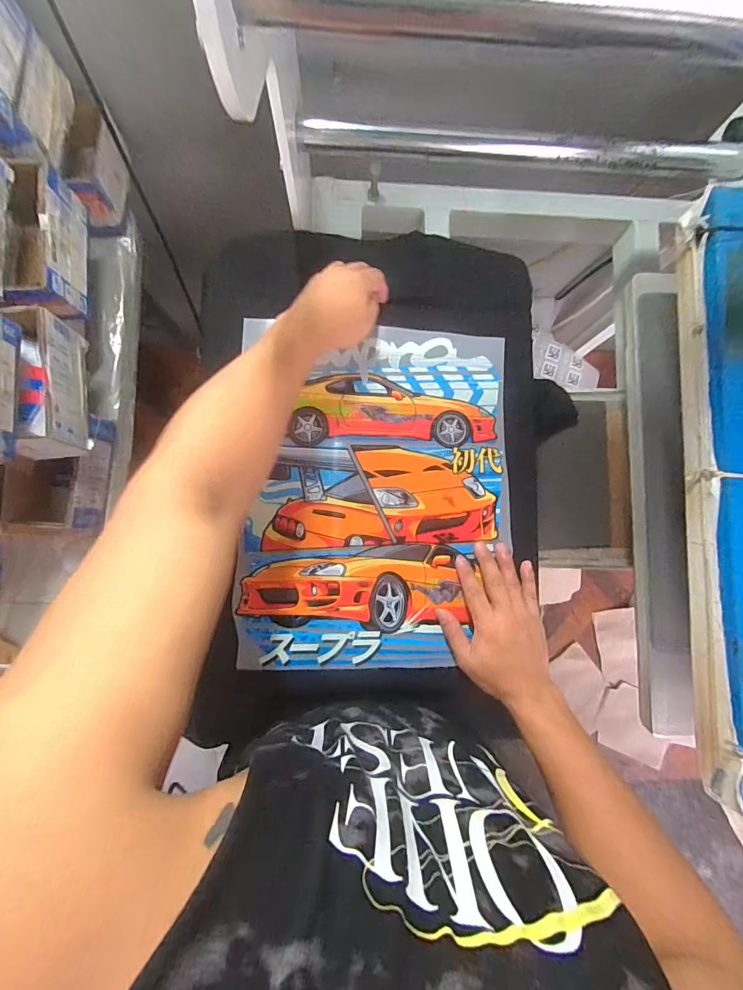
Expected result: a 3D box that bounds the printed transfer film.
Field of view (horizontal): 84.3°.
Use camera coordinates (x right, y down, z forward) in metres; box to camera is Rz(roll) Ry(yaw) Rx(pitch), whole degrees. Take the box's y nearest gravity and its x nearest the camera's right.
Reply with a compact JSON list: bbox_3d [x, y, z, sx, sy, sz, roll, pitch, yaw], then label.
[{"bbox_3d":[0.007,-0.001,0.501,0.313,0.006,0.407,1,86,-3],"label":"printed transfer film"}]

